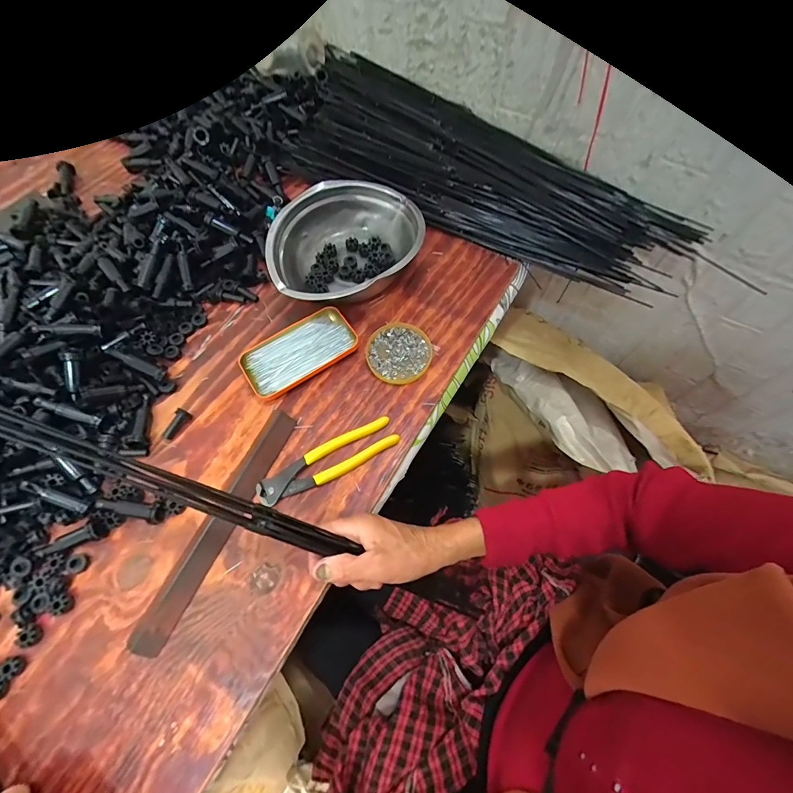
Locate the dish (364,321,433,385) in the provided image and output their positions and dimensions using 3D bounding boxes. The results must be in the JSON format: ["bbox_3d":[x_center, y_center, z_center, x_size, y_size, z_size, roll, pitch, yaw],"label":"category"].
[{"bbox_3d":[0.002,-0.057,0.498,0.081,0.012,0.083,-1,65,2],"label":"dish"}]

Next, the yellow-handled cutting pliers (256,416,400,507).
[{"bbox_3d":[-0.076,0.074,0.439,0.161,0.015,0.039,-27,67,-9],"label":"yellow-handled cutting pliers"}]

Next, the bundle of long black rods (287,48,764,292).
[{"bbox_3d":[0.129,-0.339,0.589,0.692,0.064,0.234,30,70,15],"label":"bundle of long black rods"}]

